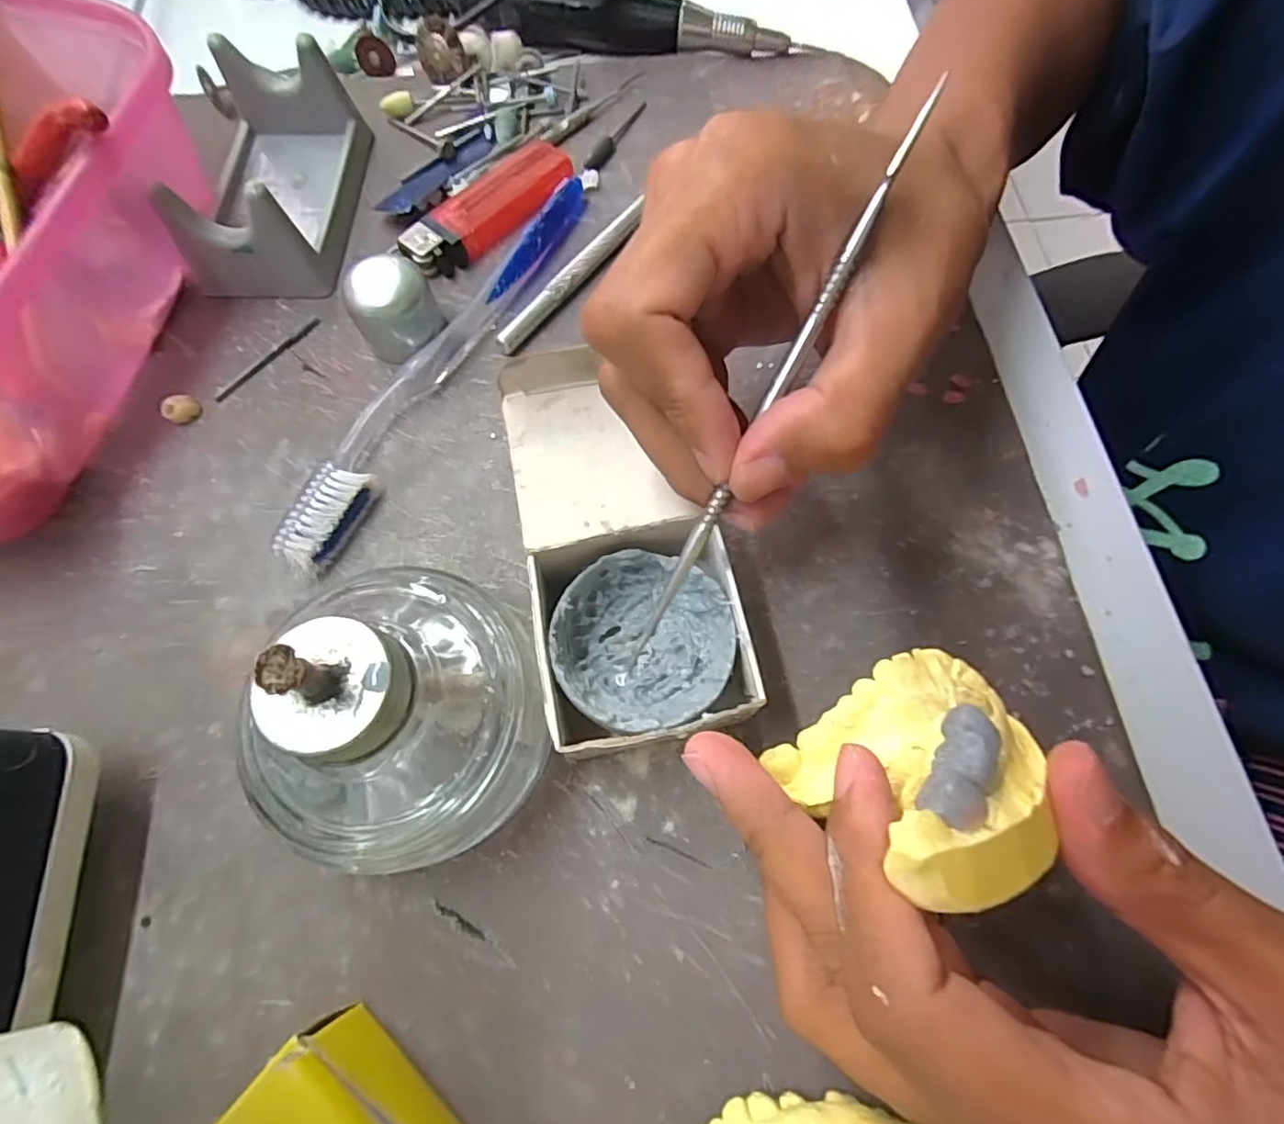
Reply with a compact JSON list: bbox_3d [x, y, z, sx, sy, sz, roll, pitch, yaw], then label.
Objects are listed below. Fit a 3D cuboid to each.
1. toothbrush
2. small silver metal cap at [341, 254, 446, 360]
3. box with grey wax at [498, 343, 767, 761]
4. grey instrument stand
[{"bbox_3d":[-0.075,-0.079,0.232,0.026,0.013,0.186,26,72,10],"label":"toothbrush"},{"bbox_3d":[-0.091,-0.093,0.229,0.029,0.028,0.021,-23,71,-7],"label":"small silver metal cap"},{"bbox_3d":[-0.005,-0.003,0.180,0.054,0.052,0.106,-11,70,-3],"label":"box with grey wax"},{"bbox_3d":[-0.148,-0.157,0.247,0.058,0.037,0.095,-4,70,-1],"label":"grey instrument stand"}]

